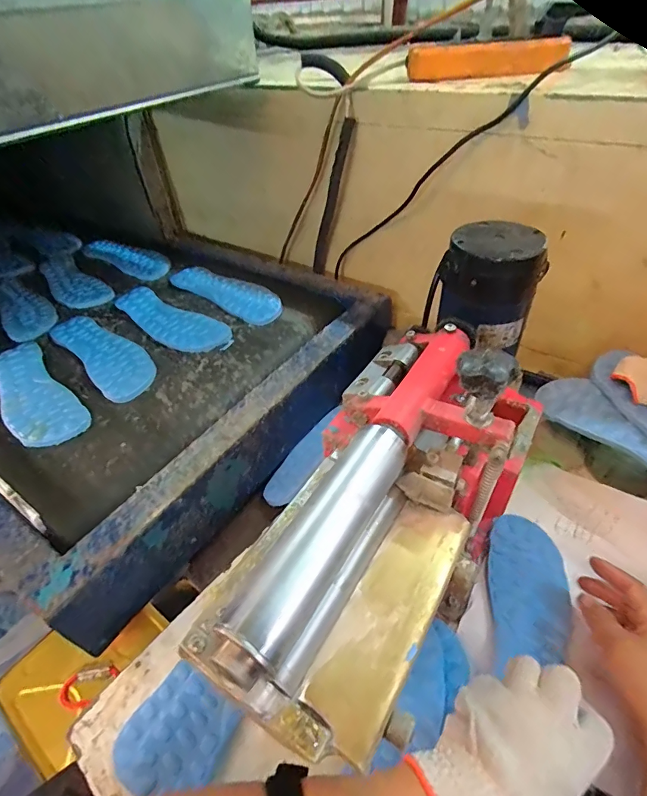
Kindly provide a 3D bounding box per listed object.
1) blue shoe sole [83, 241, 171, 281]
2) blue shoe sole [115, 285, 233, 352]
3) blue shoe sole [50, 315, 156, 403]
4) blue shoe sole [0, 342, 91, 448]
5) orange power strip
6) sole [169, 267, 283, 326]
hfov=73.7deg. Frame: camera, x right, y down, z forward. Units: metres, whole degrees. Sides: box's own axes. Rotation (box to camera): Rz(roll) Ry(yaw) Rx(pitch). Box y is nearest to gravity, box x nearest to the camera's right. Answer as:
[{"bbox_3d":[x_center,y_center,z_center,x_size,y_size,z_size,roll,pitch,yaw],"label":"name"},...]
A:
[{"bbox_3d":[-0.407,-0.290,0.881,0.233,0.016,0.068,26,53,29],"label":"blue shoe sole"},{"bbox_3d":[-0.253,-0.129,0.696,0.244,0.012,0.081,27,53,30],"label":"blue shoe sole"},{"bbox_3d":[-0.330,-0.071,0.647,0.079,0.009,0.241,-37,52,-28],"label":"blue shoe sole"},{"bbox_3d":[-0.400,-0.011,0.590,0.080,0.014,0.250,-35,51,-26],"label":"blue shoe sole"},{"bbox_3d":[0.201,-0.418,0.532,0.189,0.033,0.037,4,45,10],"label":"orange power strip"},{"bbox_3d":[-0.168,-0.187,0.746,0.252,0.013,0.074,31,55,32],"label":"sole"}]

